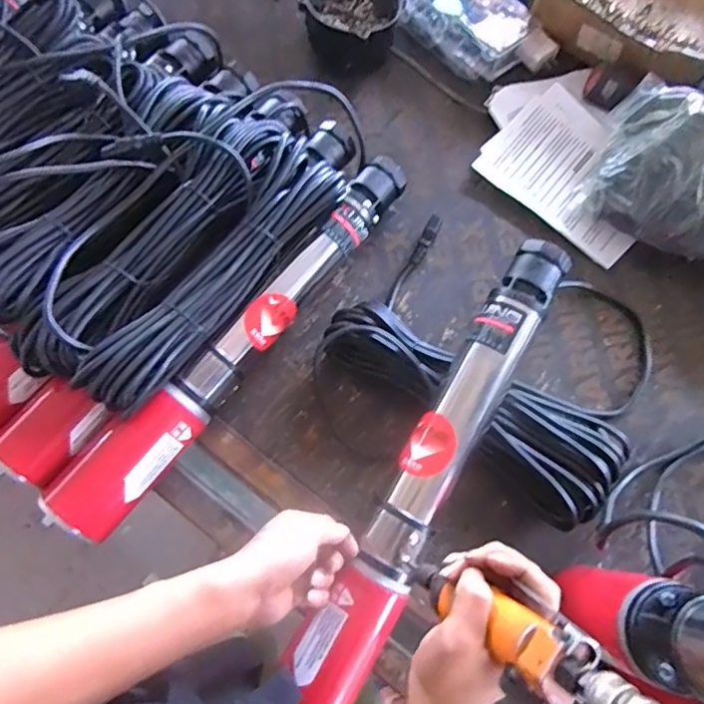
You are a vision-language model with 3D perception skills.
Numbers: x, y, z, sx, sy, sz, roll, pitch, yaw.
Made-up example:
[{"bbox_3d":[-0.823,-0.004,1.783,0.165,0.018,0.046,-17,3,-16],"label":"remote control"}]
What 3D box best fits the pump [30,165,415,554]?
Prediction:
[{"bbox_3d":[-0.112,-0.022,0.619,0.075,0.078,0.523,38,76,11],"label":"pump"}]

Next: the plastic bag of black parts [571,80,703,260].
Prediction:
[{"bbox_3d":[0.418,-0.202,0.673,0.249,0.103,0.186,25,73,7],"label":"plastic bag of black parts"}]

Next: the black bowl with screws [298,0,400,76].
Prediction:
[{"bbox_3d":[-0.004,-0.453,0.769,0.123,0.067,0.123,0,72,-1],"label":"black bowl with screws"}]

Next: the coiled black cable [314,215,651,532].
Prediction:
[{"bbox_3d":[0.168,-0.009,0.628,0.337,0.066,0.270,31,74,9],"label":"coiled black cable"}]

